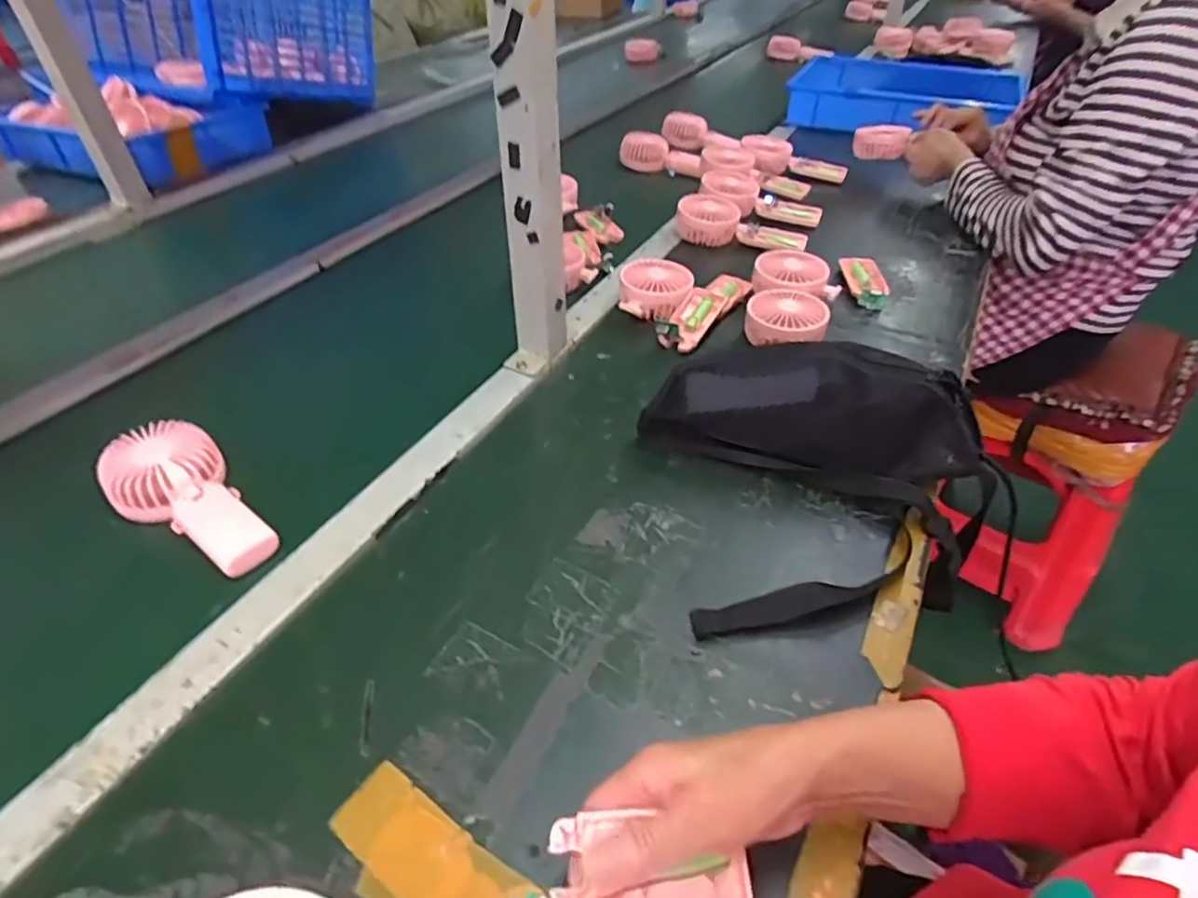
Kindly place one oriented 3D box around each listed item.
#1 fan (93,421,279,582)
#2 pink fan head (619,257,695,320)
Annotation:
[{"bbox_3d":[-0.335,0.042,0.541,0.176,0.036,0.083,34,51,15],"label":"fan"},{"bbox_3d":[0.068,-0.193,0.785,0.088,0.043,0.082,1,43,0],"label":"pink fan head"}]

